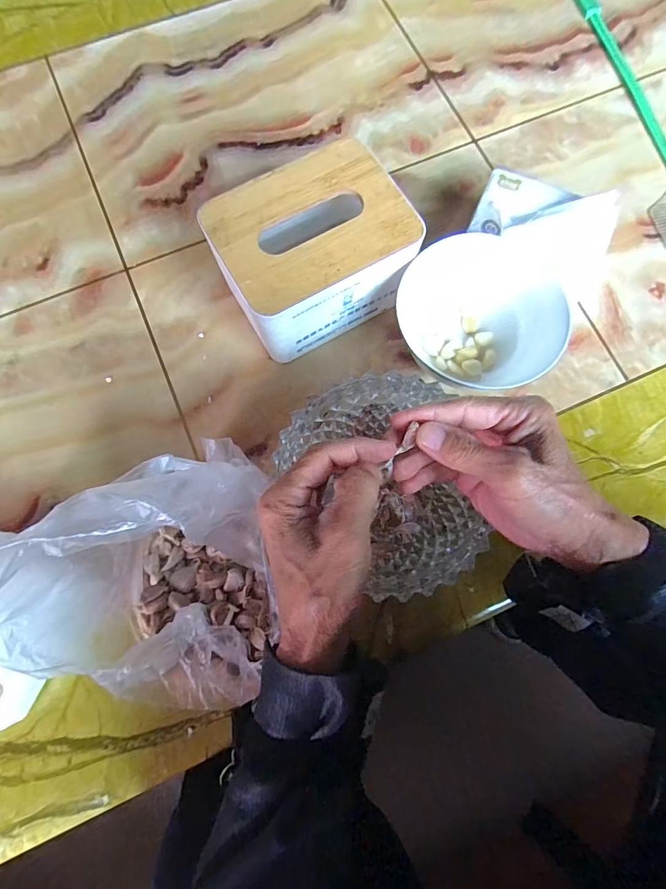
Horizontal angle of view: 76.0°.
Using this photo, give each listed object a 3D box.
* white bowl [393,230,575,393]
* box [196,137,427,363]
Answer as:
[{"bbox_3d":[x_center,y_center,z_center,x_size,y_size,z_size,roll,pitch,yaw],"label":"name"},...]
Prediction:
[{"bbox_3d":[0.126,-0.116,0.387,0.135,0.069,0.124,0,75,0],"label":"white bowl"},{"bbox_3d":[-0.018,-0.166,0.385,0.155,0.093,0.118,-28,77,-7],"label":"box"}]

